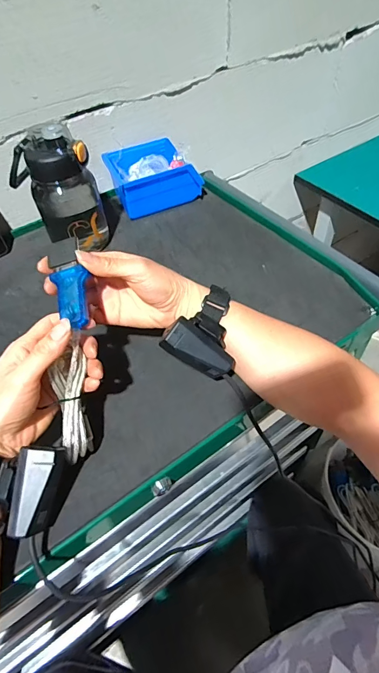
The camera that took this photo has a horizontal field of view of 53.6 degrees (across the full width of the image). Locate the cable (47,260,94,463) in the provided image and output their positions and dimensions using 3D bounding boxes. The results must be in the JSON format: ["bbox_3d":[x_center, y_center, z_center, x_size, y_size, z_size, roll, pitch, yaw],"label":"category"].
[{"bbox_3d":[-0.107,0.022,0.352,0.031,0.038,0.181,-1,89,4],"label":"cable"}]

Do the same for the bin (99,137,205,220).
[{"bbox_3d":[-0.062,-0.265,0.623,0.135,0.063,0.114,-21,53,-12],"label":"bin"}]

